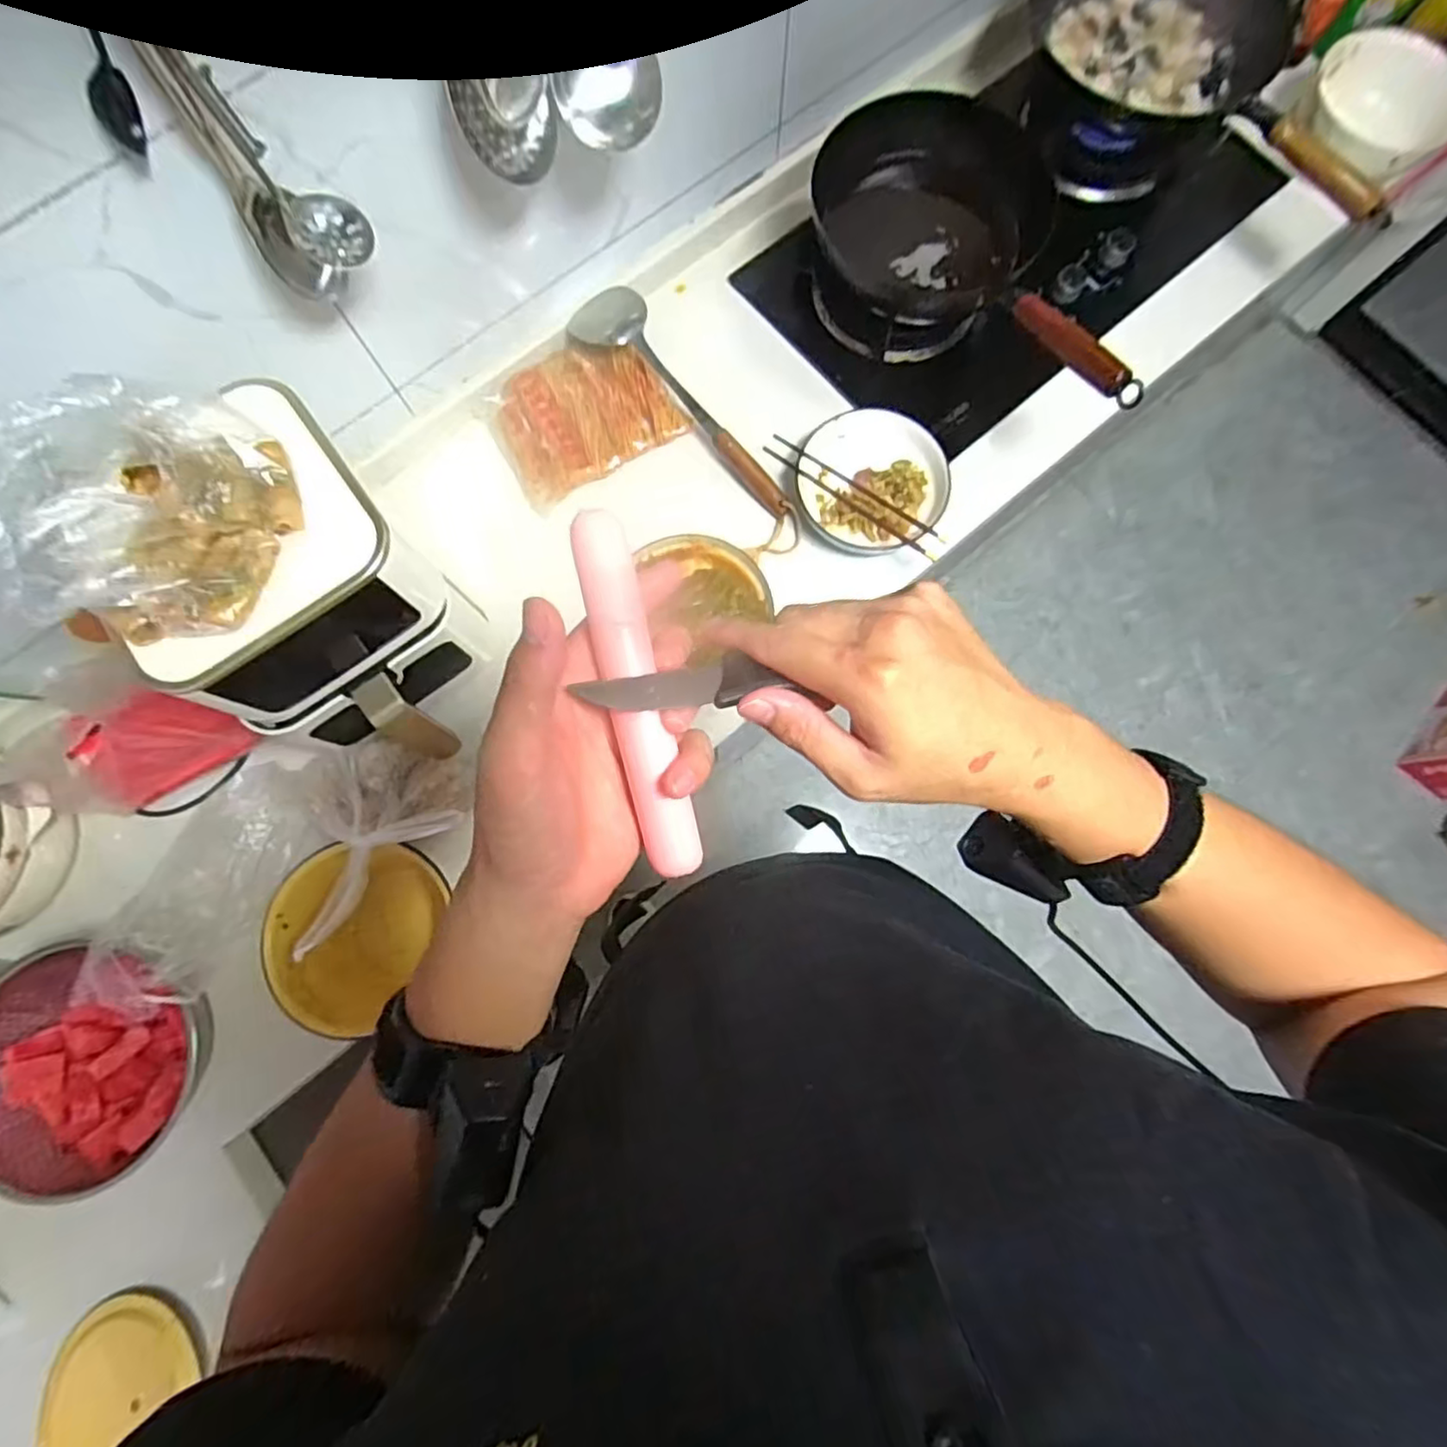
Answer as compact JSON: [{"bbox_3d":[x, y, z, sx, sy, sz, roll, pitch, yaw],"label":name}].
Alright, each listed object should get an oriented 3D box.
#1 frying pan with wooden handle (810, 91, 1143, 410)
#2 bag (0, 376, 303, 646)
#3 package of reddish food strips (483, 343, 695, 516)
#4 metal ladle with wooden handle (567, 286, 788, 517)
[{"bbox_3d":[0.289,-0.516,0.774,0.205,0.130,0.455,-33,69,-6],"label":"frying pan with wooden handle"},{"bbox_3d":[-0.438,-0.167,0.490,0.166,0.124,0.196,37,81,6],"label":"bag"},{"bbox_3d":[-0.182,-0.404,0.870,0.225,0.029,0.184,-27,81,-5],"label":"package of reddish food strips"},{"bbox_3d":[-0.036,-0.421,0.844,0.365,0.052,0.085,42,82,7],"label":"metal ladle with wooden handle"}]

